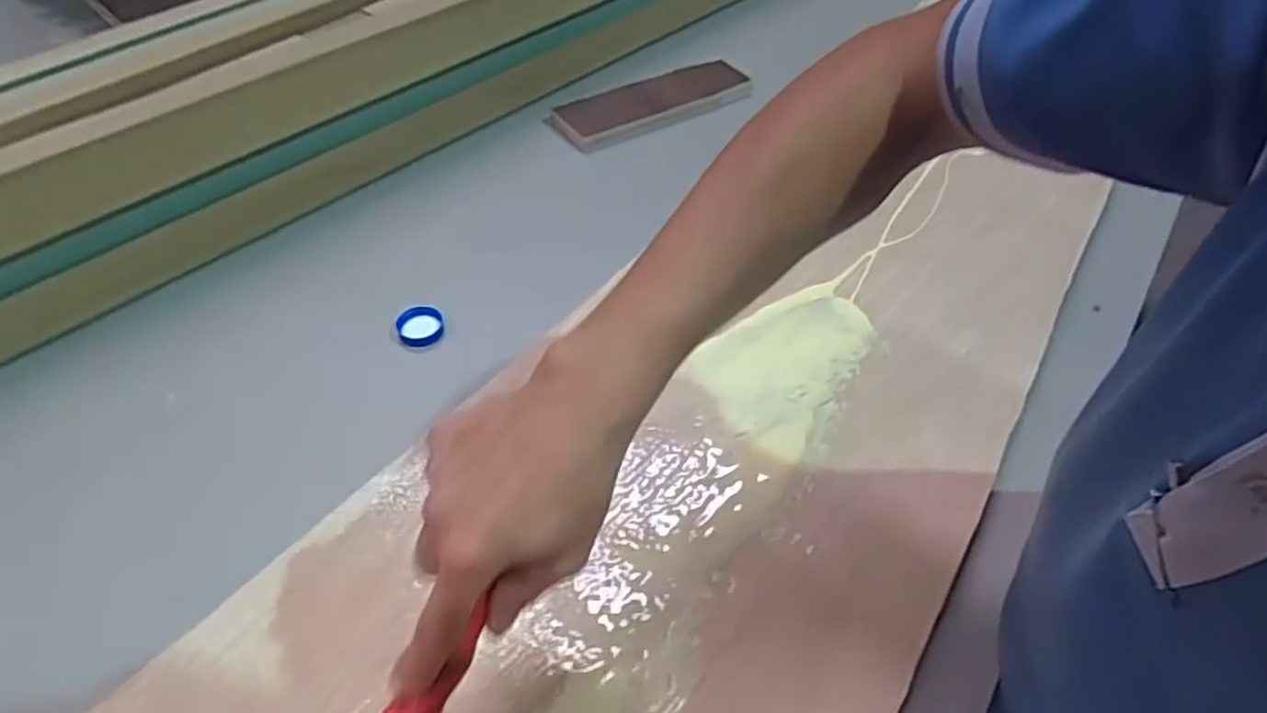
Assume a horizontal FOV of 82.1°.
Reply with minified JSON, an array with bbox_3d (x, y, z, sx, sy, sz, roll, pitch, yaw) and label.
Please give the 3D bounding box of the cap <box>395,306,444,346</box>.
[{"bbox_3d":[-0.191,-0.028,0.652,0.040,0.018,0.035,-15,51,-14],"label":"cap"}]

